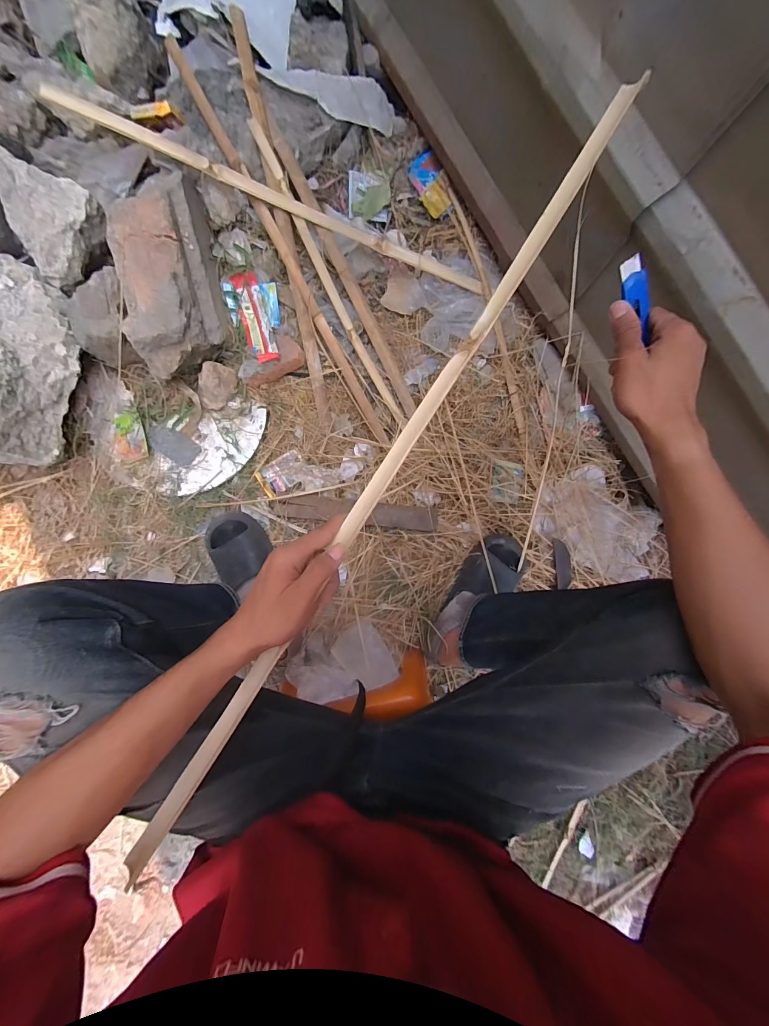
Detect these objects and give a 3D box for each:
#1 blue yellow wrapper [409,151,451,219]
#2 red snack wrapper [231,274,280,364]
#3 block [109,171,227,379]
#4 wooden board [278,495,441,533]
[{"bbox_3d":[0.110,-0.774,0.833,0.069,0.008,0.145,-28,89,9],"label":"blue yellow wrapper"},{"bbox_3d":[-0.276,-0.412,0.760,0.054,0.050,0.200,-16,87,-6],"label":"red snack wrapper"},{"bbox_3d":[-0.415,-0.455,0.678,0.158,0.113,0.351,-11,87,-6],"label":"block"},{"bbox_3d":[-0.060,-0.001,0.783,0.359,0.025,0.052,6,85,-4],"label":"wooden board"}]

